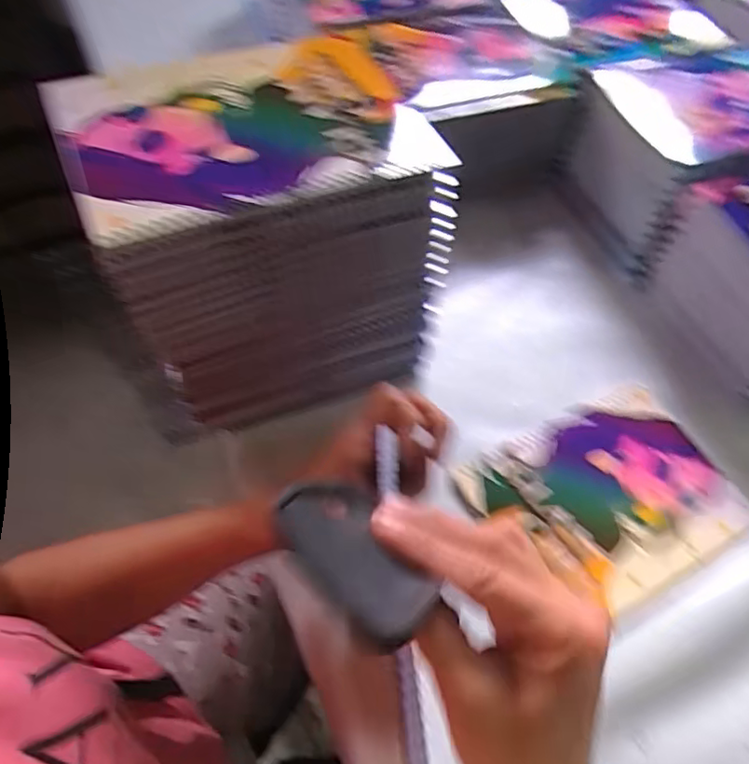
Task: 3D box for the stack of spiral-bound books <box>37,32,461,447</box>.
[{"bbox_3d":[-0.073,-0.098,0.428,0.212,0.201,0.152,-14,58,-11],"label":"stack of spiral-bound books"}]

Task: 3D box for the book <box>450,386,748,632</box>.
[{"bbox_3d":[0.183,0.092,0.463,0.192,0.010,0.150,-24,61,-17],"label":"book"}]

